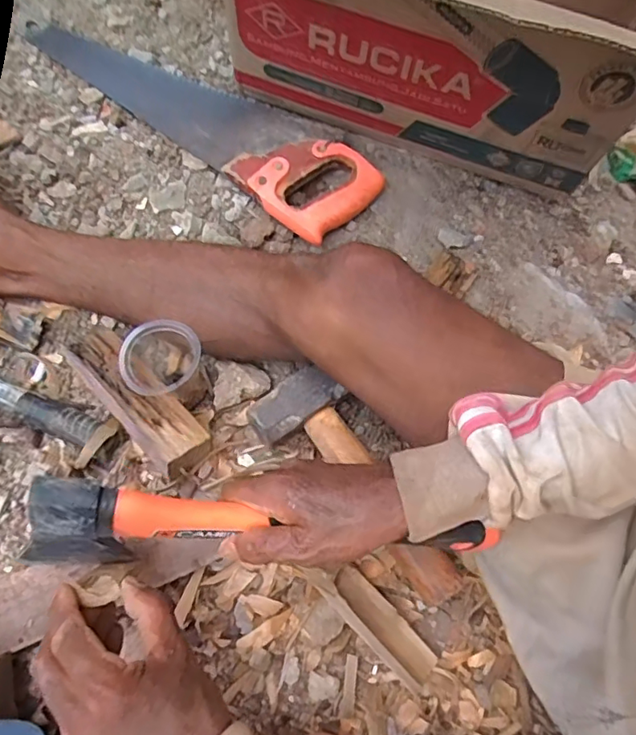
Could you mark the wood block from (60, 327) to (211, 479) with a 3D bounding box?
[{"bbox_3d":[-0.170,0.027,0.506,0.055,0.045,0.167,-42,79,-18],"label":"wood block"}]

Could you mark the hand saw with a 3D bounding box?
[{"bbox_3d":[-0.138,-0.304,0.640,0.460,0.035,0.104,38,71,8],"label":"hand saw"}]

